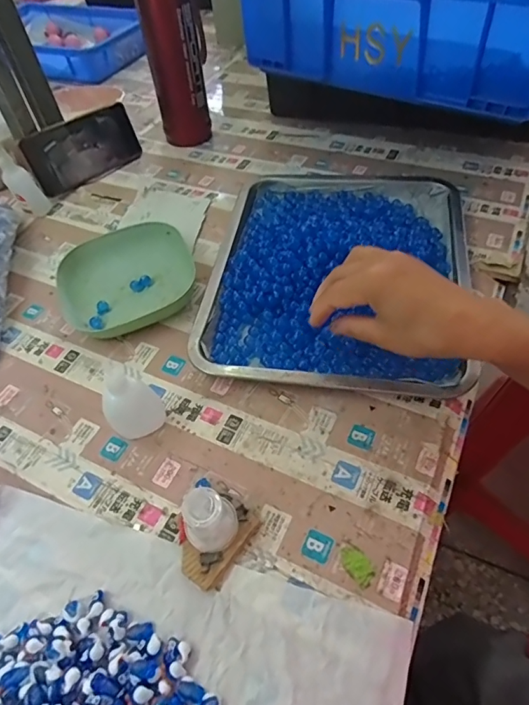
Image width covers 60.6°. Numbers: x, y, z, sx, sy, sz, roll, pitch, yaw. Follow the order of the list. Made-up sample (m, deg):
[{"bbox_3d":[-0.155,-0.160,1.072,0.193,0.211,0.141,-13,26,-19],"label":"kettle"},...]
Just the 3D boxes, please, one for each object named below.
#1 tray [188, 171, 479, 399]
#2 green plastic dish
[{"bbox_3d":[0.076,-0.105,0.478,0.256,0.040,0.320,7,54,10],"label":"tray"},{"bbox_3d":[-0.153,-0.083,0.506,0.147,0.032,0.127,-19,54,-9],"label":"green plastic dish"}]

